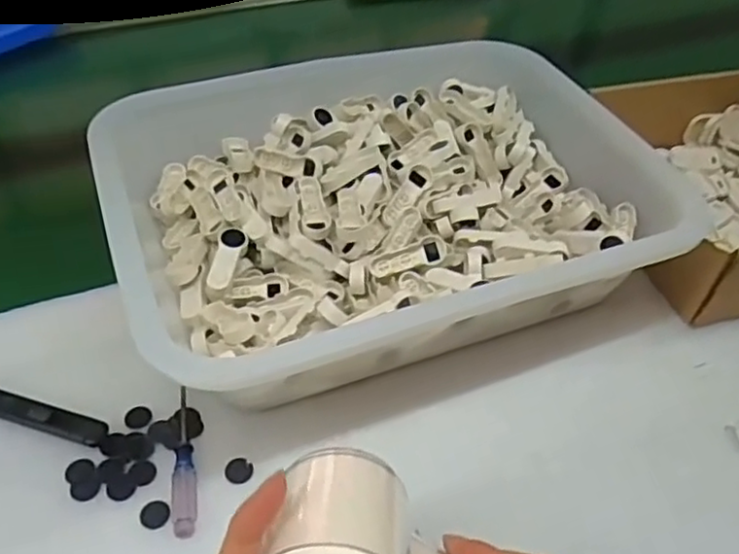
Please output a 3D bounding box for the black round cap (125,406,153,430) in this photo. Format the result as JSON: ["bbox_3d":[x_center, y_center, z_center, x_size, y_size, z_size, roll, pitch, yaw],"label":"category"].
[{"bbox_3d":[-0.134,0.081,0.393,0.015,0.004,0.015,2,48,-3],"label":"black round cap"}]

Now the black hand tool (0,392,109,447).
[{"bbox_3d":[-0.214,0.072,0.388,0.136,0.010,0.015,15,47,10],"label":"black hand tool"}]

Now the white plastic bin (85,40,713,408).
[{"bbox_3d":[-0.001,-0.064,0.483,0.344,0.083,0.282,-15,49,-18],"label":"white plastic bin"}]

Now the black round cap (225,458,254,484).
[{"bbox_3d":[-0.072,0.106,0.373,0.015,0.004,0.015,2,48,-3],"label":"black round cap"}]

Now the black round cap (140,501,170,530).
[{"bbox_3d":[-0.111,0.123,0.351,0.015,0.004,0.015,2,48,-3],"label":"black round cap"}]

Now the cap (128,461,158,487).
[{"bbox_3d":[-0.123,0.106,0.368,0.013,0.004,0.015,-28,56,-27],"label":"cap"}]

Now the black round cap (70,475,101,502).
[{"bbox_3d":[-0.152,0.112,0.360,0.015,0.004,0.013,22,50,15],"label":"black round cap"}]

